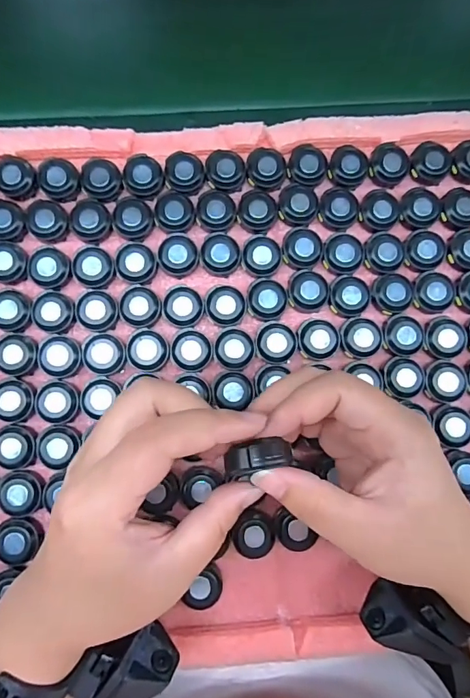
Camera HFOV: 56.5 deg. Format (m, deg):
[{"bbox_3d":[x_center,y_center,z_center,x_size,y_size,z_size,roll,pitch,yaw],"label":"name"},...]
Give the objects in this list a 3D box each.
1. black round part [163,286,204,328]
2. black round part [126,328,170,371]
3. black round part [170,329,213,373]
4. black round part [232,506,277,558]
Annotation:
[{"bbox_3d":[-0.037,-0.030,0.314,0.029,0.012,0.029,0,80,-2],"label":"black round part"},{"bbox_3d":[-0.062,0.001,0.310,0.029,0.013,0.030,0,80,-2],"label":"black round part"},{"bbox_3d":[-0.031,0.001,0.312,0.029,0.010,0.030,0,80,-2],"label":"black round part"},{"bbox_3d":[0.013,0.125,0.298,0.030,0.015,0.026,-40,84,-8],"label":"black round part"}]

